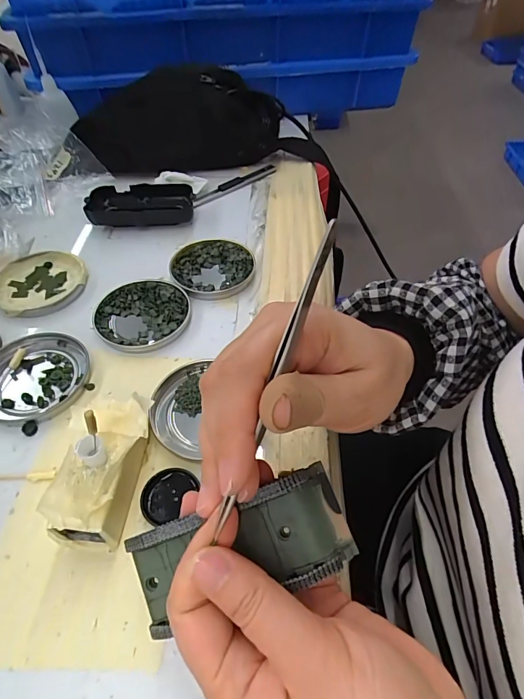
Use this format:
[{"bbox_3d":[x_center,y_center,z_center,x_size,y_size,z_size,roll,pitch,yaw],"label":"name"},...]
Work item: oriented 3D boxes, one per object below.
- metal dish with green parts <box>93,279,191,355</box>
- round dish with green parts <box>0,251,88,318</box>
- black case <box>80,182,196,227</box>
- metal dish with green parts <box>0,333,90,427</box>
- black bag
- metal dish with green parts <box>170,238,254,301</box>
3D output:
[{"bbox_3d":[-0.101,-0.029,0.343,0.077,0.009,0.077,0,51,0],"label":"metal dish with green parts"},{"bbox_3d":[-0.204,-0.061,0.370,0.074,0.013,0.078,0,51,0],"label":"round dish with green parts"},{"bbox_3d":[-0.131,-0.155,0.436,0.110,0.023,0.048,-7,51,-6],"label":"black case"},{"bbox_3d":[-0.173,0.020,0.304,0.074,0.009,0.078,9,51,7],"label":"metal dish with green parts"},{"bbox_3d":[-0.102,-0.279,0.493,0.243,0.093,0.073,-6,51,-5],"label":"black bag"},{"bbox_3d":[-0.046,-0.079,0.382,0.076,0.007,0.077,0,51,0],"label":"metal dish with green parts"}]

